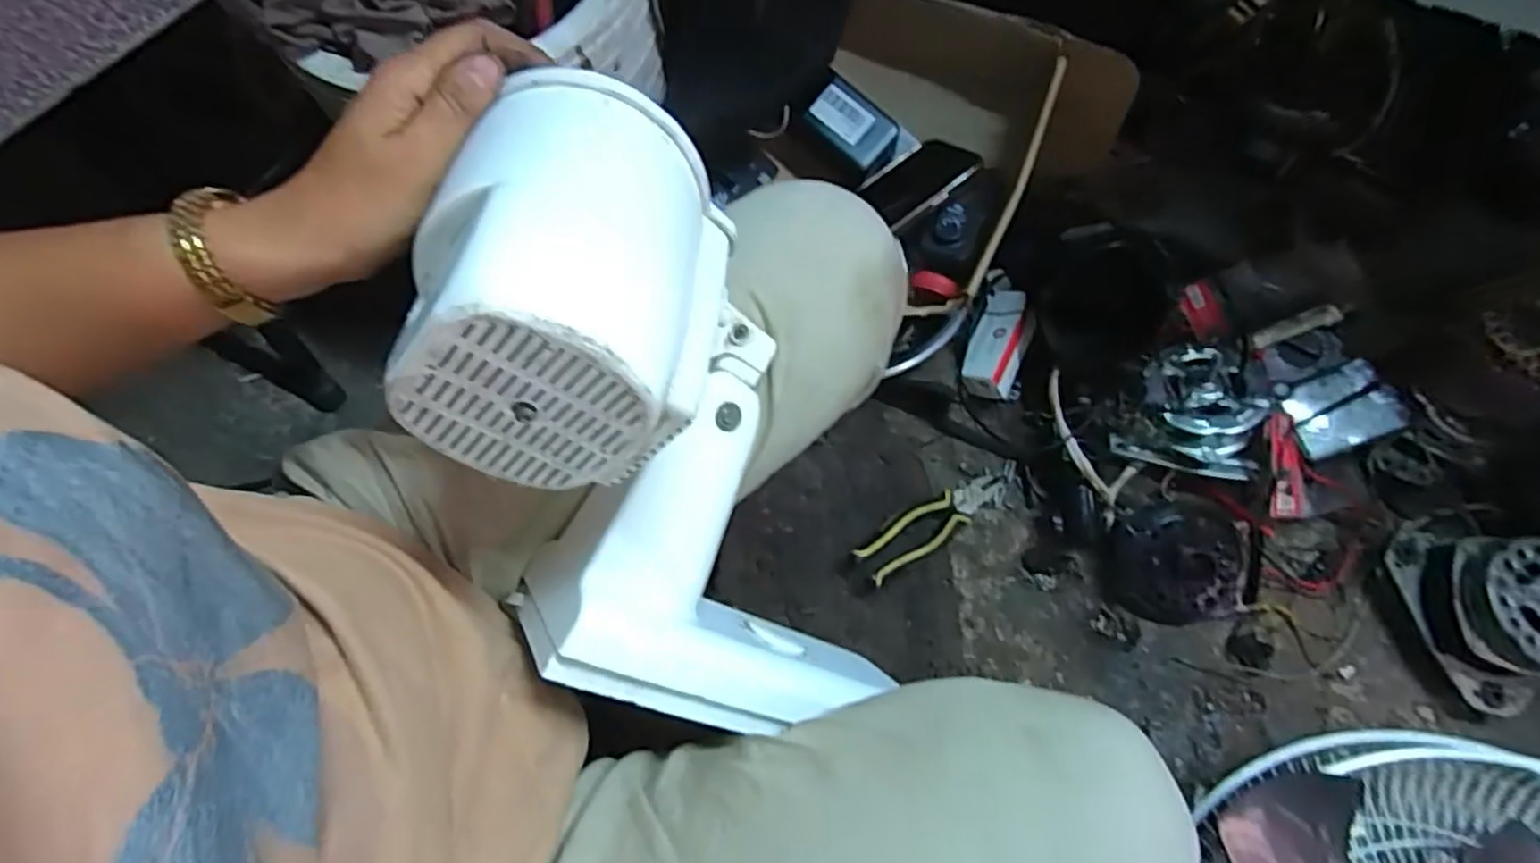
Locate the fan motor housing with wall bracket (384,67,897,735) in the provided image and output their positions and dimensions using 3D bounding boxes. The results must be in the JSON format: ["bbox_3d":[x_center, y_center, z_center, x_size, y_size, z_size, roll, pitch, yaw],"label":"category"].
[{"bbox_3d":[-0.063,0.005,0.331,0.137,0.230,0.262,-9,69,-4],"label":"fan motor housing with wall bracket"}]

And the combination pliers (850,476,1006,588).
[{"bbox_3d":[0.167,0.092,0.718,0.191,0.021,0.045,-25,70,-25],"label":"combination pliers"}]

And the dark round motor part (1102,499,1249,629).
[{"bbox_3d":[0.415,0.131,0.711,0.143,0.057,0.115,5,68,1],"label":"dark round motor part"}]

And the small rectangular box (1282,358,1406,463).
[{"bbox_3d":[0.577,-0.021,0.720,0.095,0.021,0.074,-25,74,11],"label":"small rectangular box"}]

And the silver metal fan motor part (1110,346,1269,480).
[{"bbox_3d":[0.440,-0.025,0.731,0.116,0.078,0.117,18,69,7],"label":"silver metal fan motor part"}]

